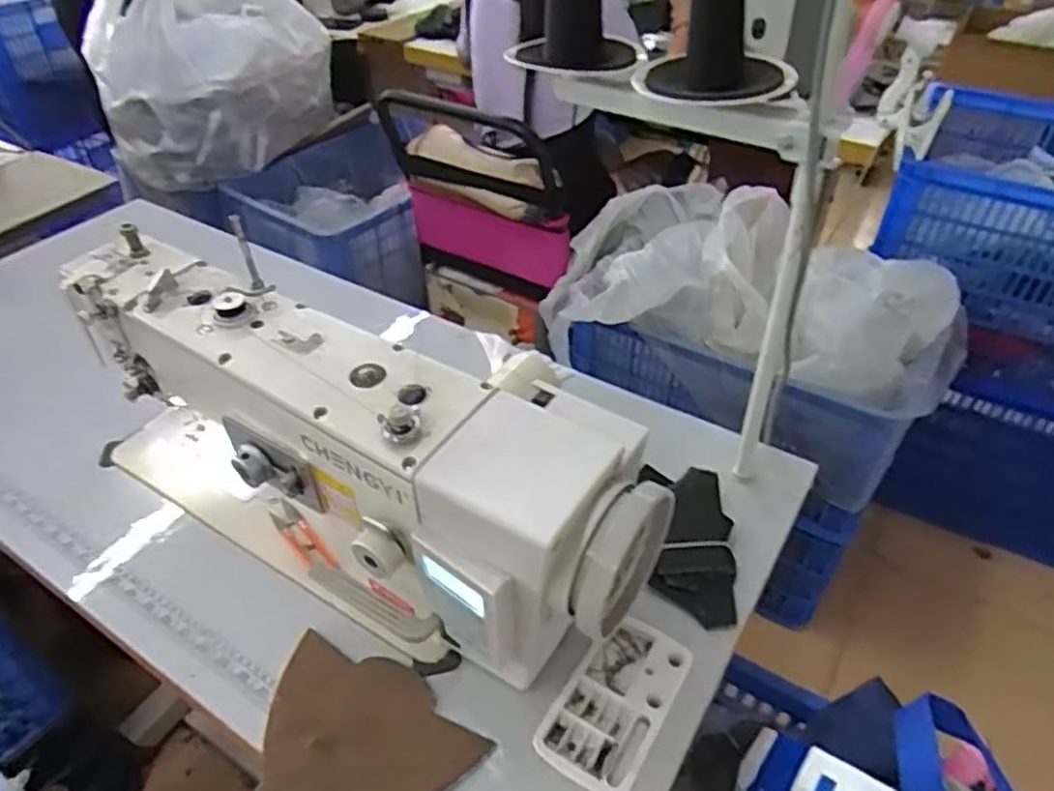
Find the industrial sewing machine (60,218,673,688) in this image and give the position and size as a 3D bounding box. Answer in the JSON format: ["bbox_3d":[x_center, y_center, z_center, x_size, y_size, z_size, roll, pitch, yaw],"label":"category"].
[{"bbox_3d":[-0.160,0.048,0.655,0.570,0.248,0.187,23,47,25],"label":"industrial sewing machine"}]

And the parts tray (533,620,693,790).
[{"bbox_3d":[0.074,0.255,0.597,0.079,0.019,0.141,22,46,24],"label":"parts tray"}]

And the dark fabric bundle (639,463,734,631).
[{"bbox_3d":[0.154,0.141,0.682,0.088,0.018,0.154,1,55,1],"label":"dark fabric bundle"}]

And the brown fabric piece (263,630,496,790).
[{"bbox_3d":[-0.140,0.268,0.570,0.179,0.012,0.128,30,51,28],"label":"brown fabric piece"}]

